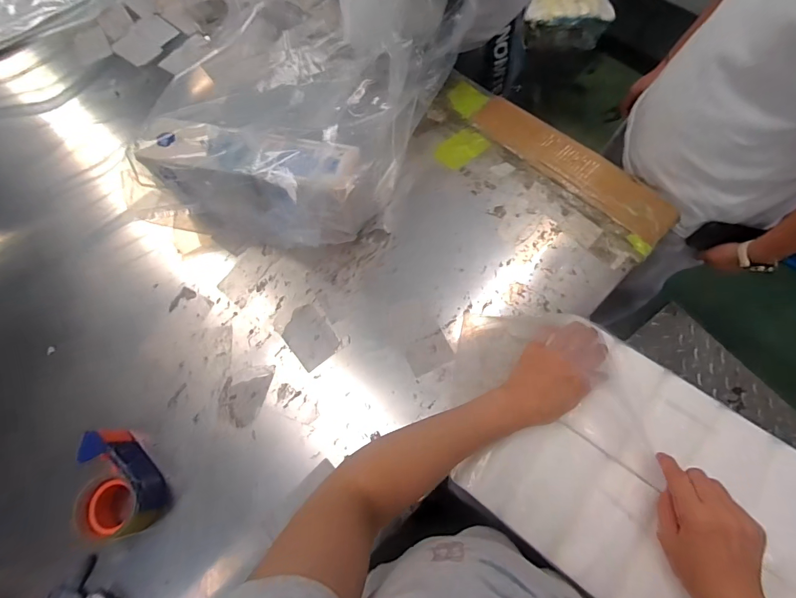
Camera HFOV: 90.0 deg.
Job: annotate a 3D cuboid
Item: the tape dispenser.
[{"bbox_3d":[-0.403,0.267,0.563,0.090,0.071,0.146,-42,72,-12],"label":"tape dispenser"}]

